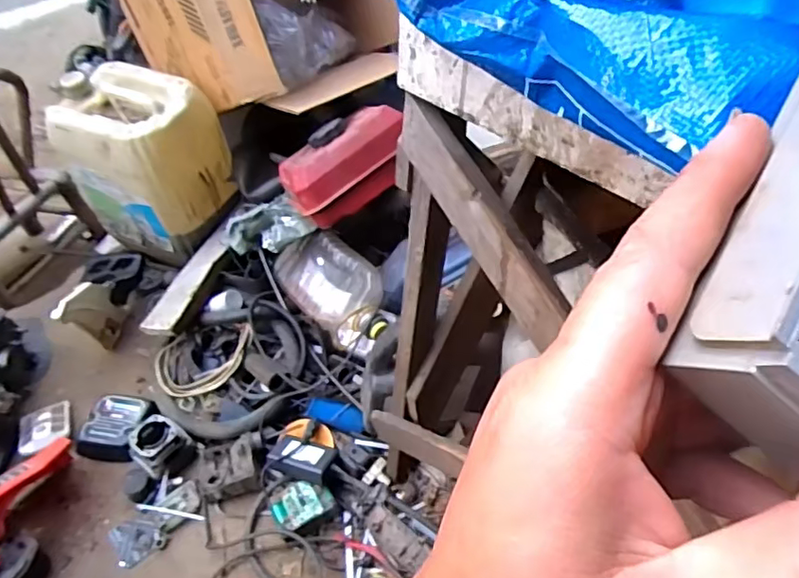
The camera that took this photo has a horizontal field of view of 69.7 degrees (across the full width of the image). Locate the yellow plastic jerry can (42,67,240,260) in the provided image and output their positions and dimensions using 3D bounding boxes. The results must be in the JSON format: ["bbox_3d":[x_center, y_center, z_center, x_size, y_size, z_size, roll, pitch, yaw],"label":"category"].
[{"bbox_3d":[-0.513,-0.246,1.190,0.280,0.323,0.217,11,49,8],"label":"yellow plastic jerry can"}]

